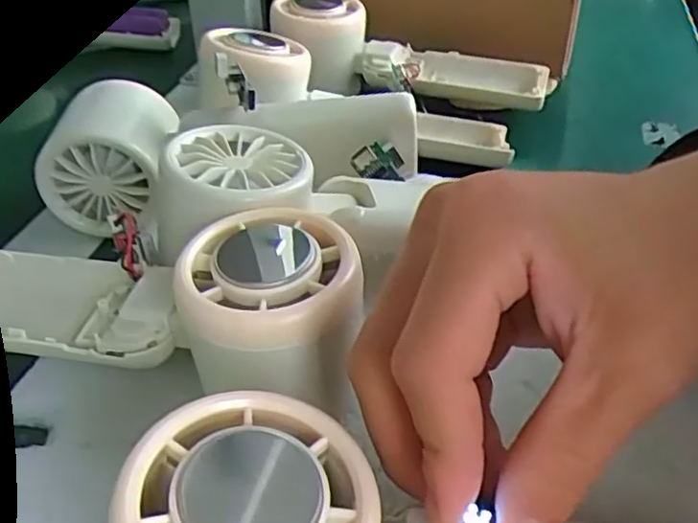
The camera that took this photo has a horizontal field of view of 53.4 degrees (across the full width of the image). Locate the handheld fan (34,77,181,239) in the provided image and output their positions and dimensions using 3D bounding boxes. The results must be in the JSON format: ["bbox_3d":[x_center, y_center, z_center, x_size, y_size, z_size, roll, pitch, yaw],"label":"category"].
[{"bbox_3d":[-0.106,-0.052,0.318,0.053,0.055,0.057,3,40,4],"label":"handheld fan"}]

